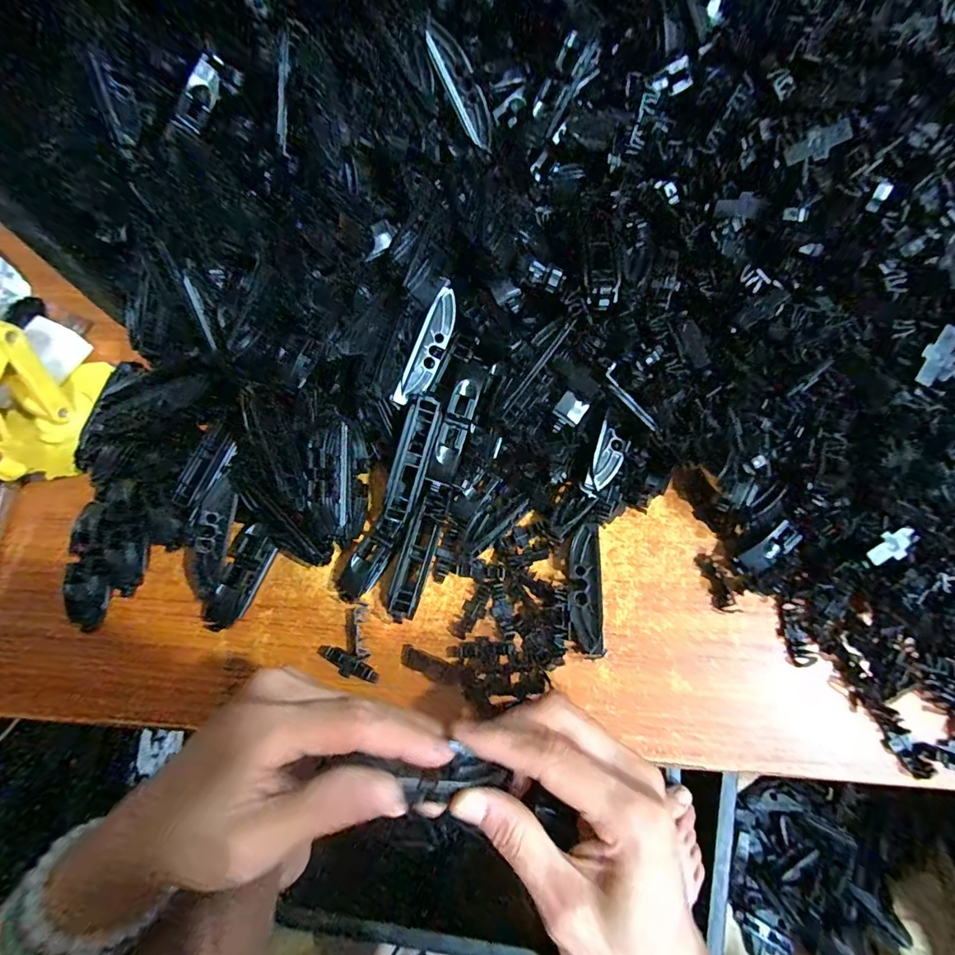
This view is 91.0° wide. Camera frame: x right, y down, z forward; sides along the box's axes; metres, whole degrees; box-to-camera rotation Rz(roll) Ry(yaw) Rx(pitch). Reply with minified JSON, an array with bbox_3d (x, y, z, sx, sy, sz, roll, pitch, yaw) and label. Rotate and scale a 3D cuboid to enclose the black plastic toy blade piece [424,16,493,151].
[{"bbox_3d":[-0.009,-0.249,0.299,0.020,0.004,0.071,-41,119,-12],"label":"black plastic toy blade piece"}]

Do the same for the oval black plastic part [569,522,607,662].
[{"bbox_3d":[0.064,0.066,0.277,0.020,0.014,0.073,5,70,4],"label":"oval black plastic part"}]

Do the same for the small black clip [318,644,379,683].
[{"bbox_3d":[-0.077,0.109,0.274,0.040,0.005,0.012,23,72,10],"label":"small black clip"}]

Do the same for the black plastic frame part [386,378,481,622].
[{"bbox_3d":[-0.026,0.012,0.282,0.018,0.026,0.142,17,91,8],"label":"black plastic frame part"}]

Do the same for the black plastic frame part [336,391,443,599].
[{"bbox_3d":[-0.049,0.014,0.284,0.022,0.016,0.127,24,96,10],"label":"black plastic frame part"}]

